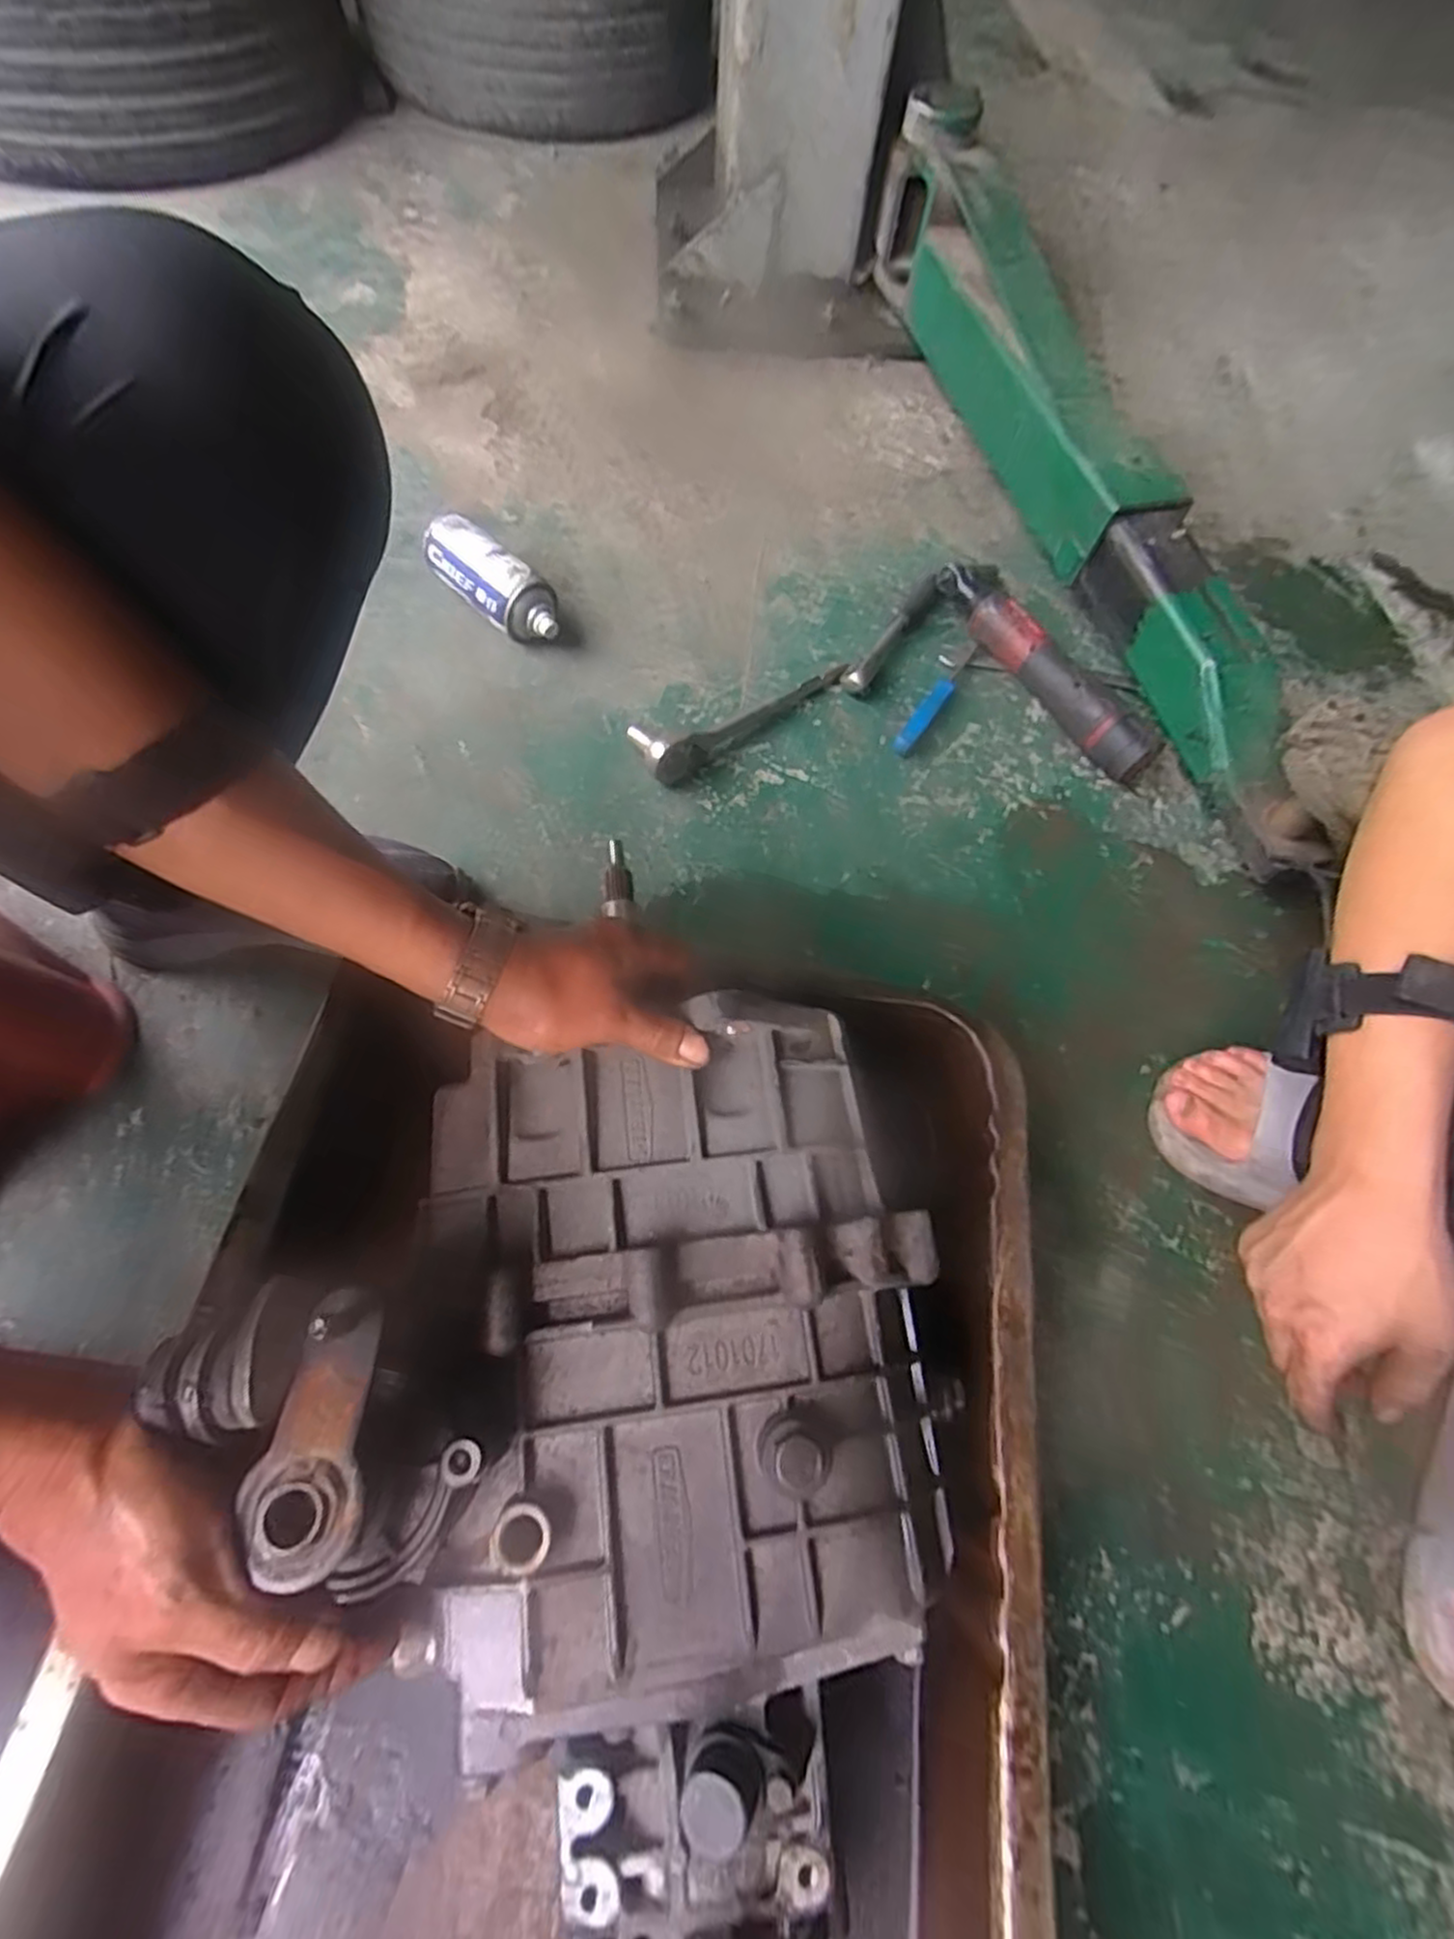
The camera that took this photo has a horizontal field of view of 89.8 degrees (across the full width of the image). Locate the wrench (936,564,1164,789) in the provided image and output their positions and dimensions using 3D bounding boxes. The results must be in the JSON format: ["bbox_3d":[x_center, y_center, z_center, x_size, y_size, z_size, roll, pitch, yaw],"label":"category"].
[{"bbox_3d":[0.307,-0.303,0.722,0.042,0.053,0.294,-27,69,-14],"label":"wrench"}]

